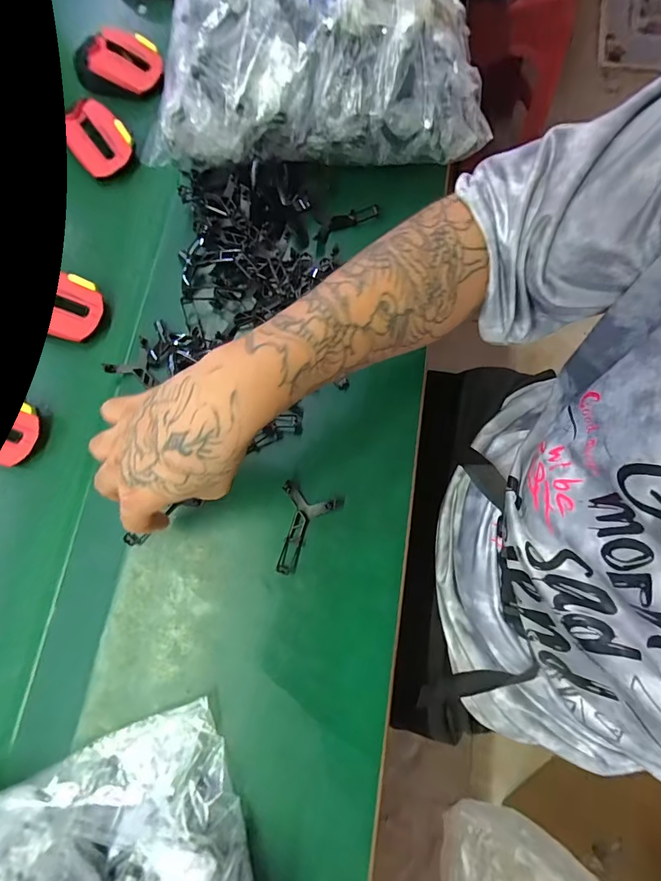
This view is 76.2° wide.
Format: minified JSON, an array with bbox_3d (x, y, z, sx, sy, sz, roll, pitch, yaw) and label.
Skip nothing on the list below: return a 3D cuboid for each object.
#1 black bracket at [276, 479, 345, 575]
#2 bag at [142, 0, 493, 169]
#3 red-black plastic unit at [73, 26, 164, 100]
[{"bbox_3d":[-0.025,0.081,0.378,0.054,0.018,0.077,16,78,6],"label":"black bracket"},{"bbox_3d":[-0.016,-0.375,0.406,0.310,0.144,0.175,-6,77,1],"label":"bag"},{"bbox_3d":[-0.251,-0.452,0.502,0.111,0.039,0.063,13,77,4],"label":"red-black plastic unit"}]

